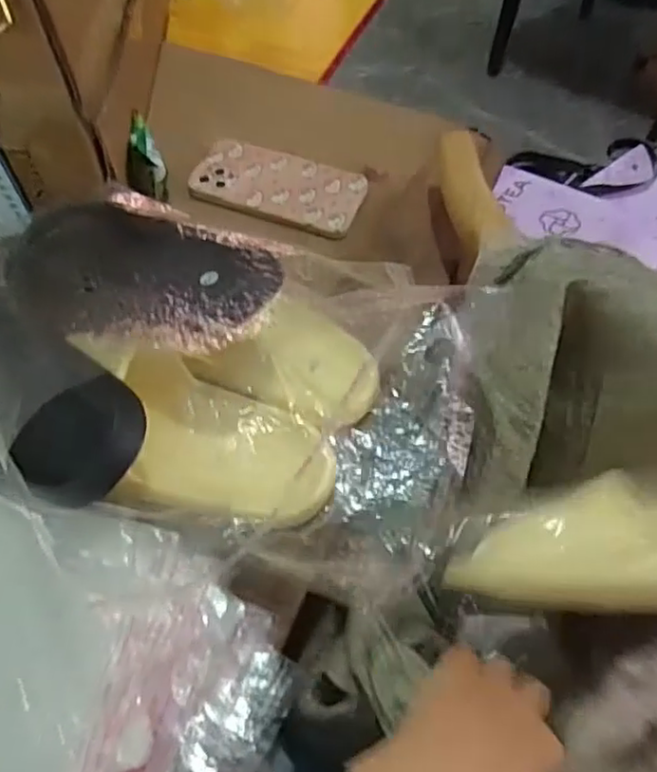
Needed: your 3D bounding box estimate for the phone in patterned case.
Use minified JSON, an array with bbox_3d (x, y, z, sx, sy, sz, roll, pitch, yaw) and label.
[{"bbox_3d":[-0.048,-0.190,0.619,0.160,0.011,0.087,18,59,10],"label":"phone in patterned case"}]

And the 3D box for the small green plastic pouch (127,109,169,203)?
[{"bbox_3d":[-0.171,-0.213,0.597,0.034,0.030,0.081,-12,93,-9],"label":"small green plastic pouch"}]

